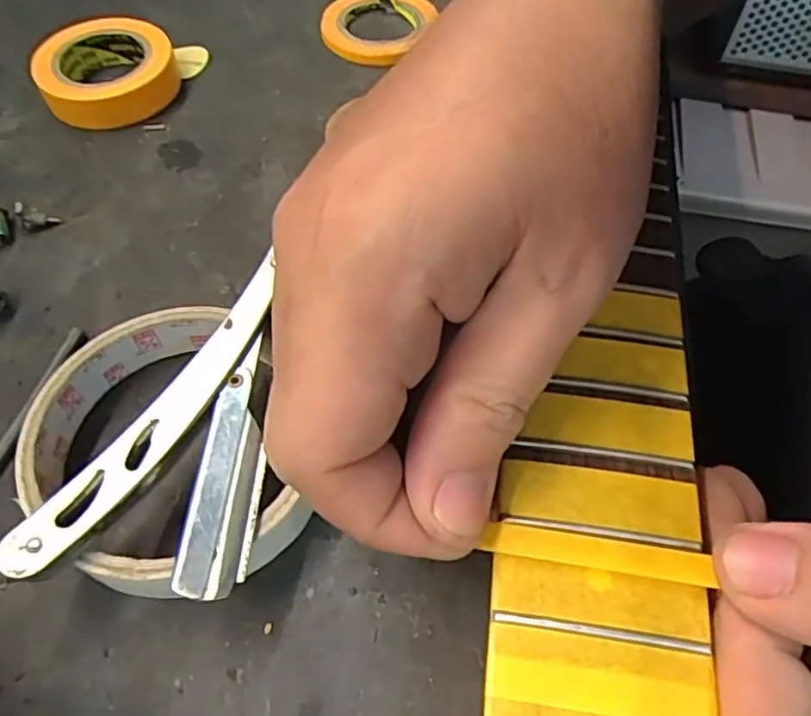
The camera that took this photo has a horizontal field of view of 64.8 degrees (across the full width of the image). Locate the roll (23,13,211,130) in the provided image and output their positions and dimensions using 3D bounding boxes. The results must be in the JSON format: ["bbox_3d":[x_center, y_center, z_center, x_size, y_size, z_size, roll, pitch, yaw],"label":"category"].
[{"bbox_3d":[-0.133,-0.132,0.292,0.061,0.020,0.064,-1,56,1],"label":"roll"}]

